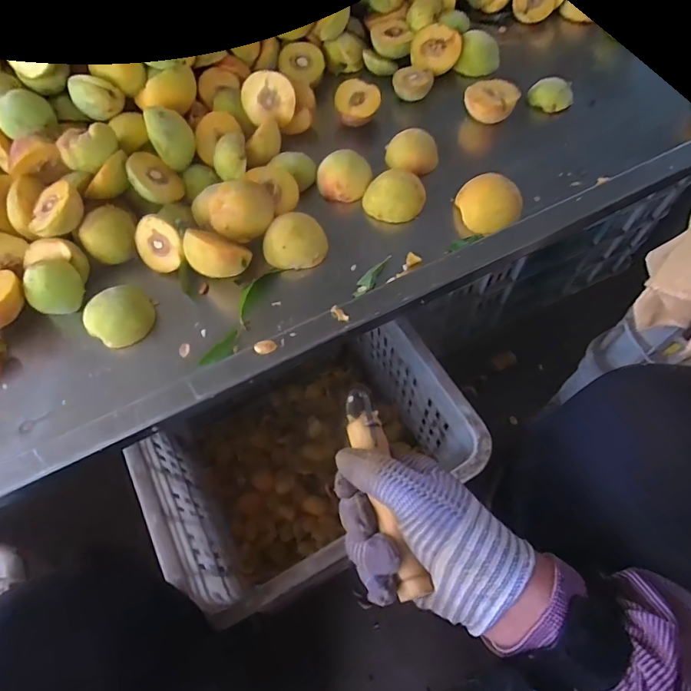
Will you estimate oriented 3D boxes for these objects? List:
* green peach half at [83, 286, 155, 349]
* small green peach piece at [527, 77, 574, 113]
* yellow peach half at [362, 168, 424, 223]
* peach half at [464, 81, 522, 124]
[{"bbox_3d":[-0.218,-0.031,0.450,0.062,0.034,0.050,-40,68,-18],"label":"green peach half"},{"bbox_3d":[0.250,-0.307,0.571,0.054,0.037,0.028,32,68,17],"label":"small green peach piece"},{"bbox_3d":[0.055,-0.166,0.514,0.063,0.046,0.064,-1,62,2],"label":"yellow peach half"},{"bbox_3d":[0.175,-0.295,0.563,0.060,0.023,0.052,23,65,14],"label":"peach half"}]

